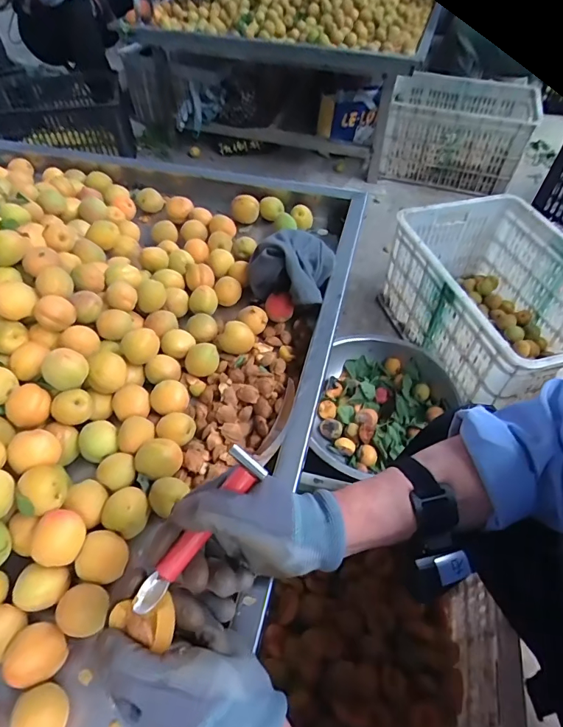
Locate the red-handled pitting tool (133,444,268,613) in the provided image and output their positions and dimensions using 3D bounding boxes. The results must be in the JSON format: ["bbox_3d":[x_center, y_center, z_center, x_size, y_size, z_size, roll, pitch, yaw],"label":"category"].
[{"bbox_3d":[-0.059,0.122,0.310,0.026,0.015,0.129,31,81,21],"label":"red-handled pitting tool"}]

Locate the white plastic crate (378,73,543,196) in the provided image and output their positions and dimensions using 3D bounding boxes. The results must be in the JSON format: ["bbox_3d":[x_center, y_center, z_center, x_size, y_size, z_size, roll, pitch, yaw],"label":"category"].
[{"bbox_3d":[0.616,-0.832,1.516,0.460,0.296,0.344,11,52,8],"label":"white plastic crate"}]

